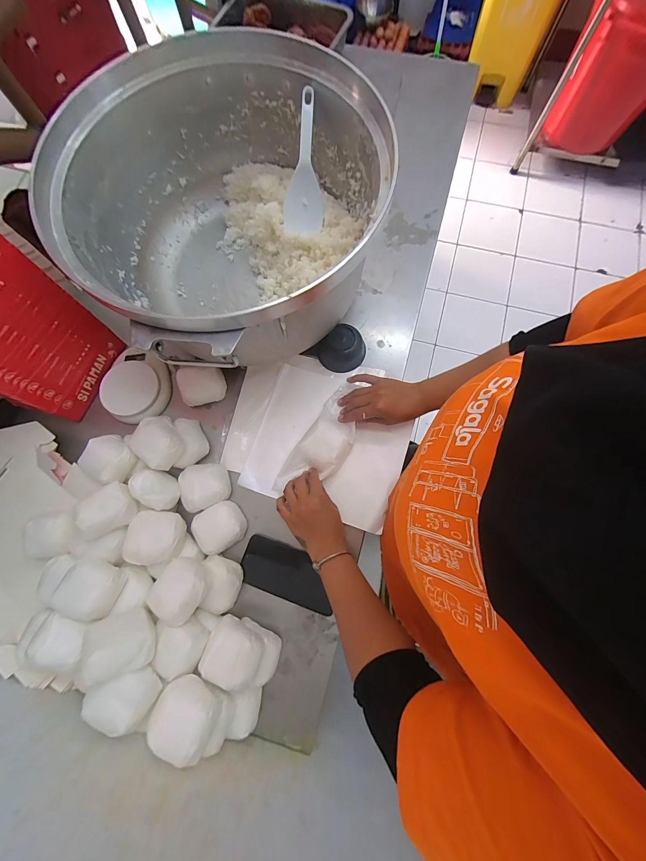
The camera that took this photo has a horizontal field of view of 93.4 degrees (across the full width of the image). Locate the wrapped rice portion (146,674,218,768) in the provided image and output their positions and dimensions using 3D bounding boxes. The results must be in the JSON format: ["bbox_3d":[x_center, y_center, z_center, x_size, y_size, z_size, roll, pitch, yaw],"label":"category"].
[{"bbox_3d":[-0.182,0.375,0.391,0.082,0.043,0.067,24,78,7],"label":"wrapped rice portion"}]

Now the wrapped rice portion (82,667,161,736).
[{"bbox_3d":[-0.256,0.350,0.392,0.066,0.046,0.062,0,76,1],"label":"wrapped rice portion"}]

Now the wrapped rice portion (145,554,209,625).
[{"bbox_3d":[-0.216,0.235,0.453,0.077,0.050,0.077,0,76,1],"label":"wrapped rice portion"}]

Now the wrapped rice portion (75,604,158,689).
[{"bbox_3d":[-0.276,0.286,0.403,0.084,0.047,0.069,-12,76,-2],"label":"wrapped rice portion"}]

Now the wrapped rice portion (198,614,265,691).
[{"bbox_3d":[-0.131,0.325,0.443,0.081,0.042,0.073,18,77,6],"label":"wrapped rice portion"}]

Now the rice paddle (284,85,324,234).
[{"bbox_3d":[-0.029,-0.438,0.511,0.068,0.182,0.025,10,38,4],"label":"rice paddle"}]

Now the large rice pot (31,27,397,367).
[{"bbox_3d":[-0.145,-0.327,0.501,0.419,0.230,0.462,30,78,8],"label":"large rice pot"}]

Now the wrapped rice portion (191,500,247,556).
[{"bbox_3d":[-0.175,0.163,0.521,0.081,0.038,0.078,-34,77,-7],"label":"wrapped rice portion"}]

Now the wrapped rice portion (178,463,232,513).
[{"bbox_3d":[-0.208,0.097,0.535,0.081,0.056,0.077,-15,76,-2],"label":"wrapped rice portion"}]

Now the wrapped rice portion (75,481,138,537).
[{"bbox_3d":[-0.339,0.119,0.478,0.069,0.044,0.074,-28,77,-6],"label":"wrapped rice portion"}]

